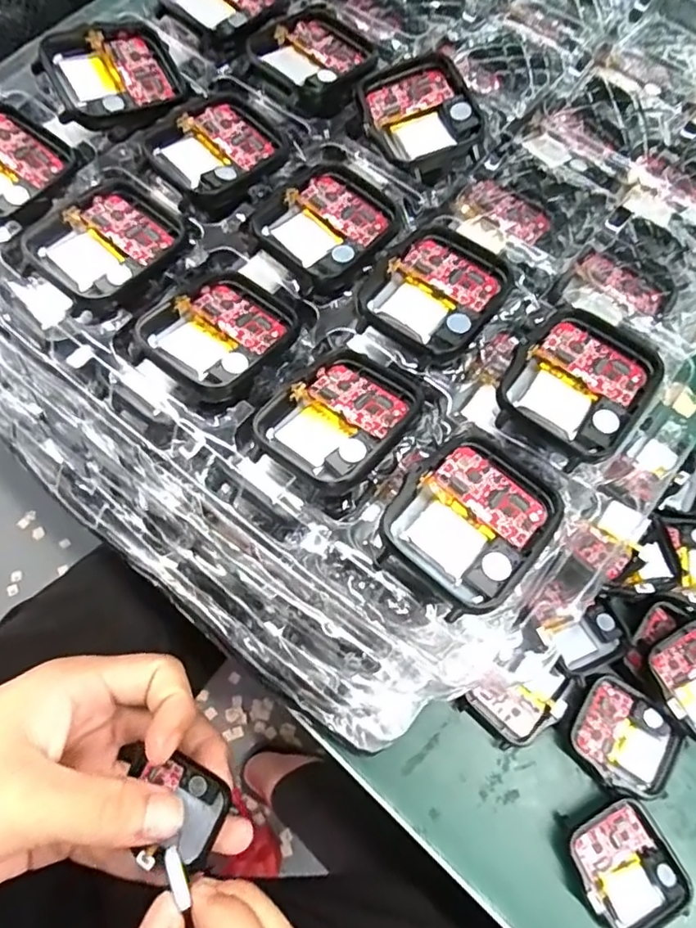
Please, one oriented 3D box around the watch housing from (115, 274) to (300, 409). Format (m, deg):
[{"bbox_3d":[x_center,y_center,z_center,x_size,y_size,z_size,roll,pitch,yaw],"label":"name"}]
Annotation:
[{"bbox_3d":[-0.041,-0.040,0.182,0.041,0.009,0.044,40,73,12],"label":"watch housing"}]

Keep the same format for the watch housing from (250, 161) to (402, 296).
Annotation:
[{"bbox_3d":[-0.007,-0.079,0.196,0.043,0.005,0.039,-38,75,-15],"label":"watch housing"}]

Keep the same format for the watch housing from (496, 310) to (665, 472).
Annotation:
[{"bbox_3d":[0.068,-0.023,0.173,0.038,0.007,0.047,36,72,11],"label":"watch housing"}]

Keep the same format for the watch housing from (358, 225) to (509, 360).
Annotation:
[{"bbox_3d":[0.028,-0.055,0.185,0.037,0.007,0.045,39,72,12],"label":"watch housing"}]

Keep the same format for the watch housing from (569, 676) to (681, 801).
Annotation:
[{"bbox_3d":[0.116,0.115,0.248,0.042,0.007,0.037,37,72,11],"label":"watch housing"}]

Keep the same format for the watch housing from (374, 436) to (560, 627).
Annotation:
[{"bbox_3d":[0.033,0.015,0.158,0.038,0.006,0.046,38,72,12],"label":"watch housing"}]

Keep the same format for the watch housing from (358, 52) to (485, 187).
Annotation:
[{"bbox_3d":[0.027,-0.123,0.213,0.036,0.014,0.047,-20,71,-9],"label":"watch housing"}]

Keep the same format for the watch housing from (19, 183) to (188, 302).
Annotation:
[{"bbox_3d":[-0.077,-0.071,0.189,0.036,0.007,0.042,42,73,13],"label":"watch housing"}]

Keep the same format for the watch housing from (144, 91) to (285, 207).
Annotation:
[{"bbox_3d":[-0.045,-0.110,0.206,0.044,0.006,0.036,-42,76,-16],"label":"watch housing"}]

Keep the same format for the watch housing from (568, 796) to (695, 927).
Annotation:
[{"bbox_3d":[0.110,0.160,0.233,0.038,0.013,0.043,-29,73,-12],"label":"watch housing"}]

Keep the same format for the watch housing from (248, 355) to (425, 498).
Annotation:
[{"bbox_3d":[-0.002,-0.014,0.171,0.045,0.012,0.037,-42,76,-16],"label":"watch housing"}]

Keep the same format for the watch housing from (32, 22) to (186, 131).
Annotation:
[{"bbox_3d":[-0.083,-0.138,0.212,0.046,0.014,0.039,-27,72,-12],"label":"watch housing"}]

